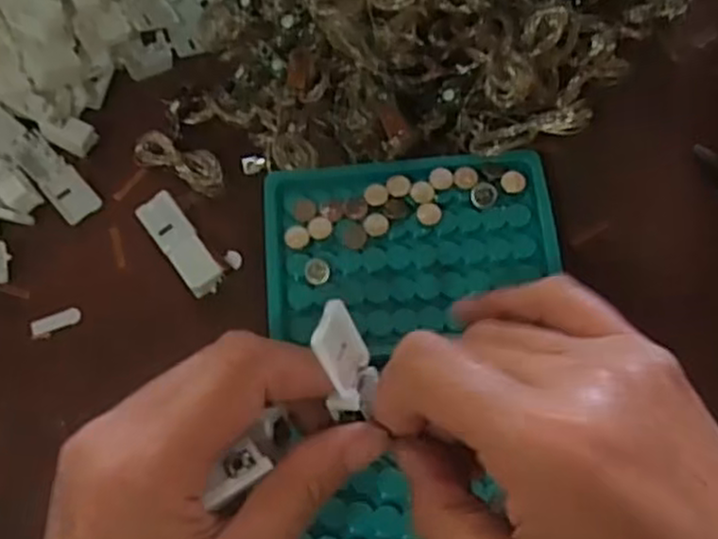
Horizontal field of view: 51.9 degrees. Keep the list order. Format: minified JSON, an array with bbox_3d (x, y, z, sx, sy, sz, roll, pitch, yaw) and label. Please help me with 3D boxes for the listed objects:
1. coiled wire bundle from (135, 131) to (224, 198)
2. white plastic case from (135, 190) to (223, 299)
[{"bbox_3d":[-0.093,-0.056,0.379,0.050,0.012,0.018,26,73,11],"label":"coiled wire bundle"},{"bbox_3d":[-0.086,-0.012,0.360,0.018,0.016,0.052,-36,73,-11],"label":"white plastic case"}]

